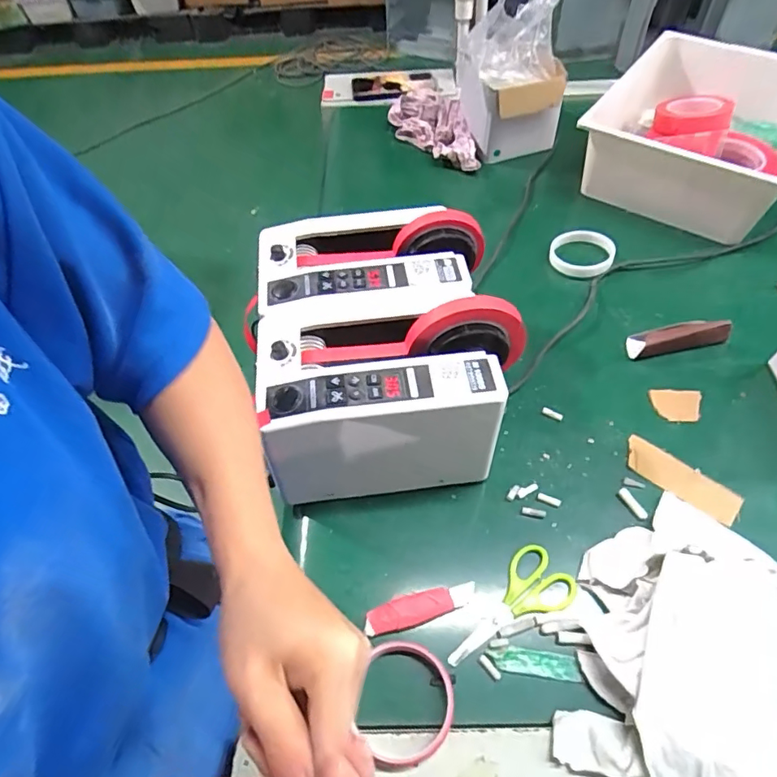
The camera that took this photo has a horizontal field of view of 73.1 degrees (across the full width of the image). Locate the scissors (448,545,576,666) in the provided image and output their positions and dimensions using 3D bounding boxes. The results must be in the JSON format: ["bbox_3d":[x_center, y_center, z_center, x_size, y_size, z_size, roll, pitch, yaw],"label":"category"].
[{"bbox_3d":[0.102,0.191,0.464,0.129,0.004,0.058,-26,58,-17],"label":"scissors"}]

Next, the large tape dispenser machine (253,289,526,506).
[{"bbox_3d":[0.003,0.002,0.509,0.236,0.157,0.143,-5,54,-3],"label":"large tape dispenser machine"}]

